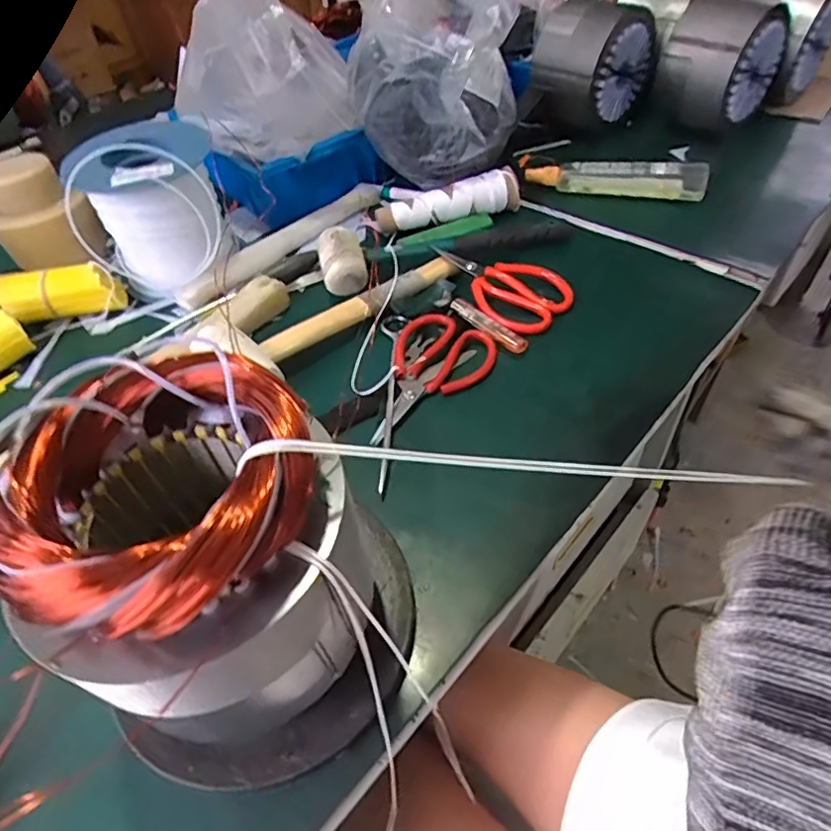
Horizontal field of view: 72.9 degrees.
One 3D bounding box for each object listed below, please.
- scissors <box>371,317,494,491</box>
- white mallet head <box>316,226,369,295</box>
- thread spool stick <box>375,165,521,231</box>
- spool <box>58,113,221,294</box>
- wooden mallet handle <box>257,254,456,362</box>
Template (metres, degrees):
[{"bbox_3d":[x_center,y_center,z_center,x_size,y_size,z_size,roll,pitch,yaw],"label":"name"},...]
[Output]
[{"bbox_3d":[-0.003,-0.027,0.513,0.086,0.020,0.187,34,60,17],"label":"scissors"},{"bbox_3d":[-0.082,-0.172,0.621,0.050,0.047,0.065,-15,47,-7],"label":"white mallet head"},{"bbox_3d":[0.041,-0.267,0.692,0.171,0.037,0.042,-17,48,-9],"label":"thread spool stick"},{"bbox_3d":[-0.288,-0.226,0.635,0.136,0.160,0.126,-3,47,4],"label":"spool"},{"bbox_3d":[-0.053,-0.115,0.580,0.225,0.018,0.029,-34,52,-23],"label":"wooden mallet handle"}]

